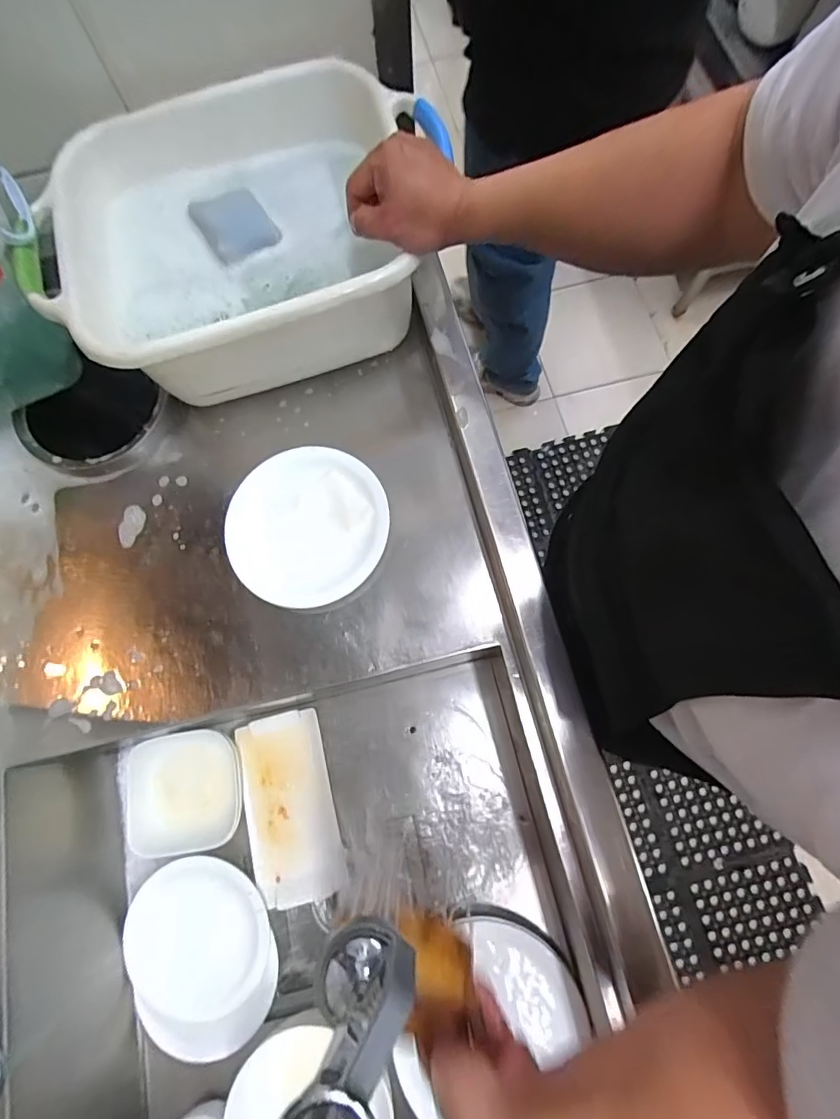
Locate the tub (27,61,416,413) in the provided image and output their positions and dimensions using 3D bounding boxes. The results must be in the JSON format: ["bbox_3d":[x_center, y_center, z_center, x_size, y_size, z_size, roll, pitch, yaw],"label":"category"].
[{"bbox_3d":[-0.199,-0.351,0.553,0.362,0.138,0.312,-13,75,-2],"label":"tub"}]

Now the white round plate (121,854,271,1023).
[{"bbox_3d":[-0.283,0.478,0.612,0.177,0.021,0.170,0,75,1],"label":"white round plate"}]

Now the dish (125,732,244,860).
[{"bbox_3d":[-0.329,0.314,0.658,0.162,0.026,0.147,-11,75,-1],"label":"dish"}]

